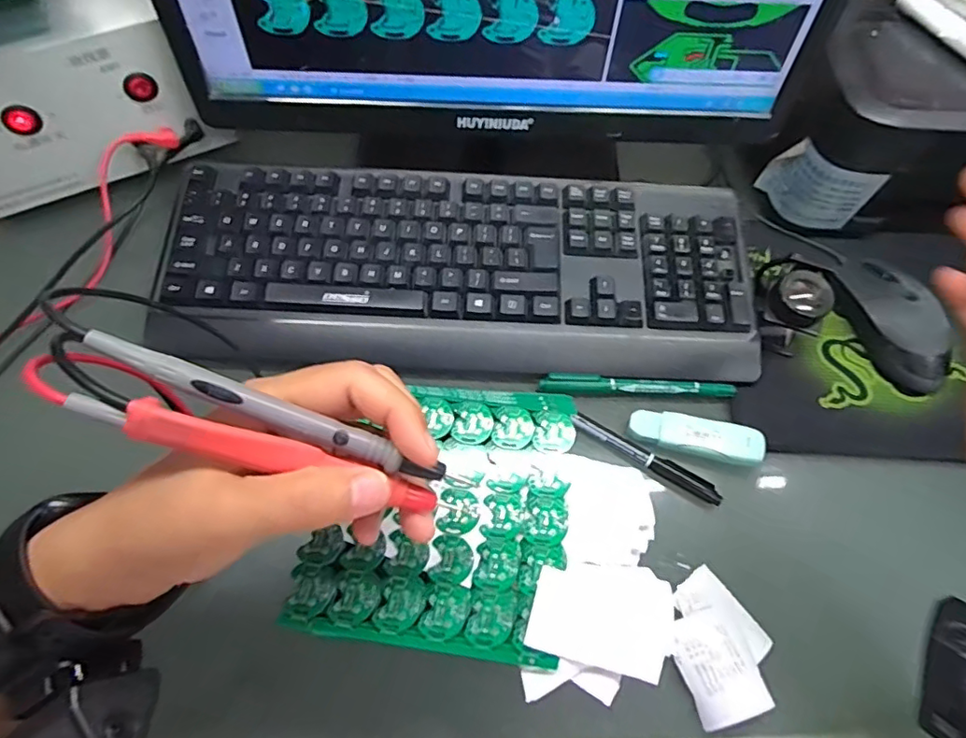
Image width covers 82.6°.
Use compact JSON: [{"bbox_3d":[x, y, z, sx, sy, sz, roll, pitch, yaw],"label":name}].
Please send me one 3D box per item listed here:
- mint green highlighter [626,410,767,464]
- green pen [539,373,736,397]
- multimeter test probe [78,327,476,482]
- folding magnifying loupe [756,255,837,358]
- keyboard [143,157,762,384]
[{"bbox_3d":[0.145,0.046,0.372,0.087,0.016,0.027,11,64,2],"label":"mint green highlighter"},{"bbox_3d":[0.112,0.013,0.394,0.140,0.007,0.012,3,64,-2],"label":"green pen"},{"bbox_3d":[-0.069,0.018,0.196,0.136,0.009,0.010,24,64,-14],"label":"multimeter test probe"},{"bbox_3d":[0.225,-0.048,0.407,0.042,0.059,0.055,14,64,3],"label":"folding magnifying loupe"},{"bbox_3d":[-0.017,-0.073,0.410,0.427,0.033,0.156,3,64,-2],"label":"keyboard"}]

